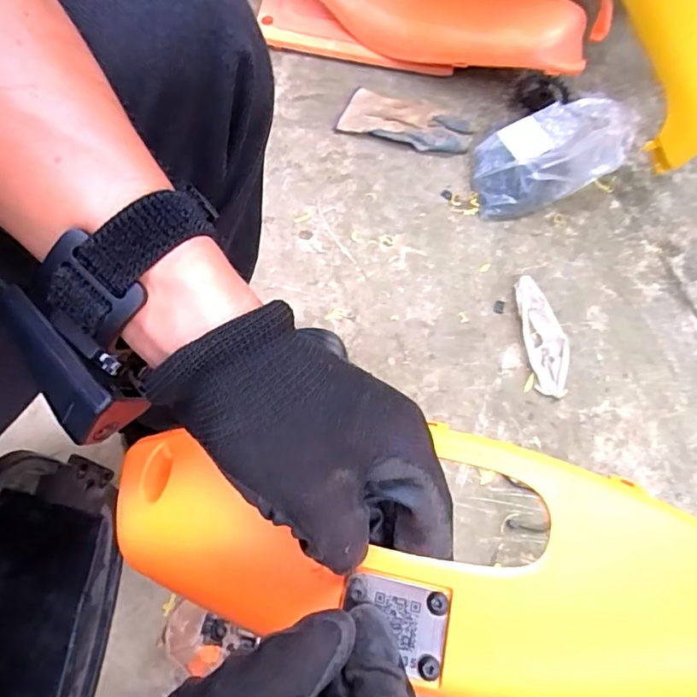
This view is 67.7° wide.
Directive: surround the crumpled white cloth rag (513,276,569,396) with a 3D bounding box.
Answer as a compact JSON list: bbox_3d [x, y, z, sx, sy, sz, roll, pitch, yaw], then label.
[{"bbox_3d":[0.257,-0.019,0.681,0.054,0.015,0.159,-4,68,-4],"label":"crumpled white cloth rag"}]

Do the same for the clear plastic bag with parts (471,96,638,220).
[{"bbox_3d":[0.283,-0.282,0.736,0.213,0.109,0.131,-15,69,-8],"label":"clear plastic bag with parts"}]

